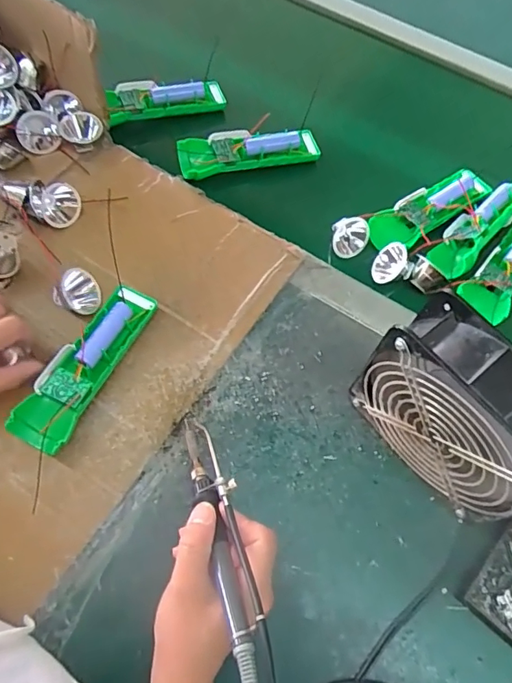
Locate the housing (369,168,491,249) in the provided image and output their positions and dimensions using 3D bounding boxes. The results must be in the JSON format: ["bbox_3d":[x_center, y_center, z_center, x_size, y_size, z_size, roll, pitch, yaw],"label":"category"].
[{"bbox_3d":[0.199,-0.149,0.556,0.157,0.033,0.058,-31,70,-17],"label":"housing"}]

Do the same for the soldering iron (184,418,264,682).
[{"bbox_3d":[-0.024,0.131,0.337,0.025,0.029,0.203,-11,48,-9],"label":"soldering iron"}]

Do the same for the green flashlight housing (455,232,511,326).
[{"bbox_3d":[0.274,-0.081,0.521,0.052,0.031,0.140,42,69,15],"label":"green flashlight housing"}]

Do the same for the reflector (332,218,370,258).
[{"bbox_3d":[0.103,-0.114,0.530,0.038,0.042,0.024,2,32,21],"label":"reflector"}]

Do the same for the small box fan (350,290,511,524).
[{"bbox_3d":[0.154,0.059,0.377,0.062,0.150,0.145,-34,71,-18],"label":"small box fan"}]

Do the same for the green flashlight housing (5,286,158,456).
[{"bbox_3d":[-0.142,0.017,0.416,0.040,0.025,0.154,26,66,9],"label":"green flashlight housing"}]

